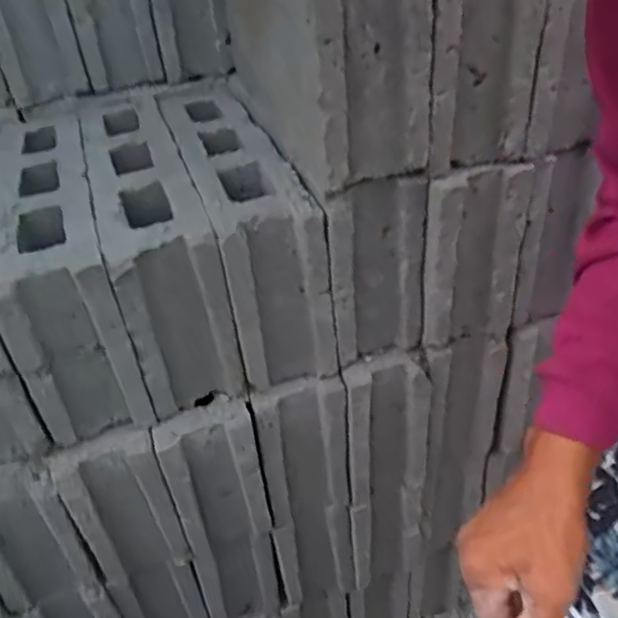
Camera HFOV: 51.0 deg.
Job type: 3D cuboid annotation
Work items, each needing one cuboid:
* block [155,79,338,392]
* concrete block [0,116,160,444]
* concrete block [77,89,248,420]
[{"bbox_3d":[-0.093,-0.107,0.761,0.106,0.202,0.409,-14,34,-15],"label":"block"},{"bbox_3d":[-0.267,-0.049,0.701,0.102,0.209,0.375,-15,35,-17],"label":"concrete block"},{"bbox_3d":[-0.180,-0.075,0.724,0.099,0.213,0.385,-14,35,-16],"label":"concrete block"}]

